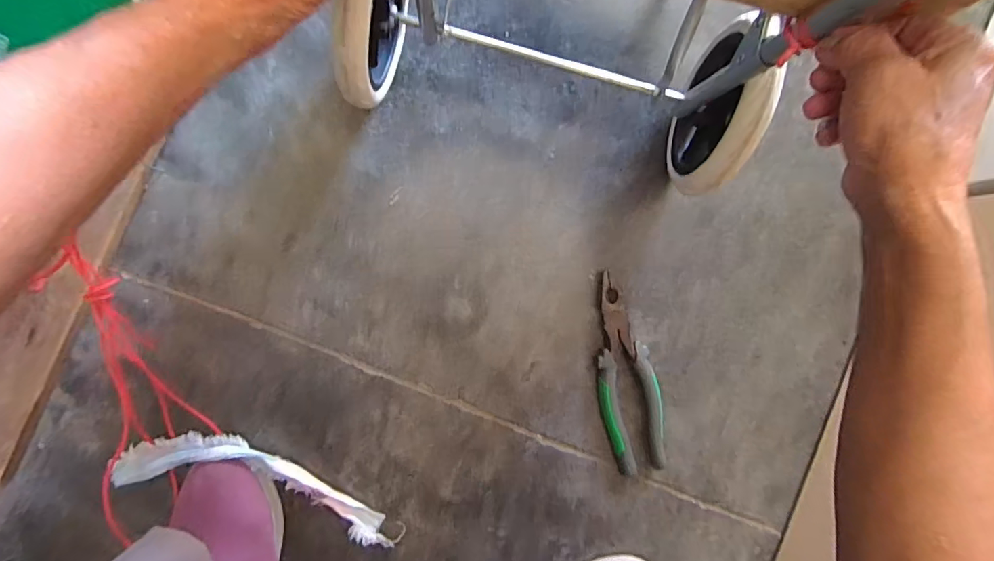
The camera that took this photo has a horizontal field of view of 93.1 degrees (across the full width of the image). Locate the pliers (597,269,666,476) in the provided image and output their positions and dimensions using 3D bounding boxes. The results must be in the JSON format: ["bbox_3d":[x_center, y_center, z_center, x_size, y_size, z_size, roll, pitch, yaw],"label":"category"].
[{"bbox_3d":[0.131,0.097,0.483,0.057,0.021,0.202,-13,93,-5],"label":"pliers"}]

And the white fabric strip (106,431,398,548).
[{"bbox_3d":[-0.223,0.190,0.448,0.259,0.026,0.067,15,90,-6],"label":"white fabric strip"}]

